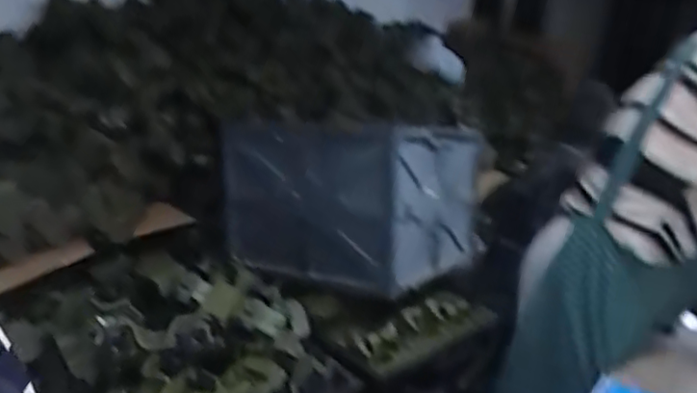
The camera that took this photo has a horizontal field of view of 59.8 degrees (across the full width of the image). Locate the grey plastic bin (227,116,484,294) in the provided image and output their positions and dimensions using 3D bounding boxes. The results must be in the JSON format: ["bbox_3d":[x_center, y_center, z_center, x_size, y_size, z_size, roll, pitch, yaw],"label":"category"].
[{"bbox_3d":[0.009,-0.020,1.409,0.469,0.320,0.421,16,21,31],"label":"grey plastic bin"}]

